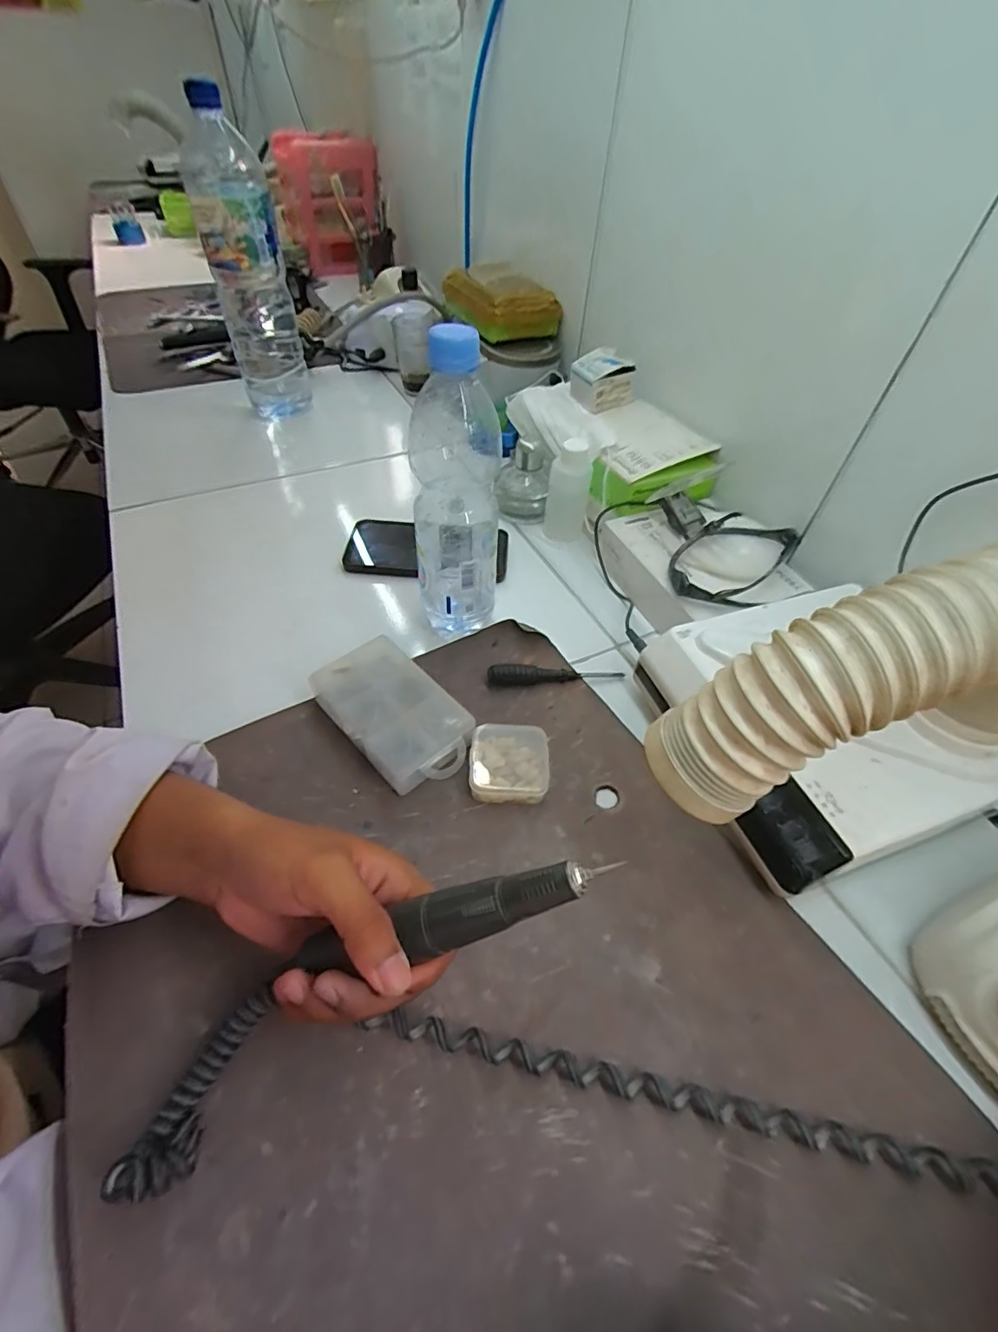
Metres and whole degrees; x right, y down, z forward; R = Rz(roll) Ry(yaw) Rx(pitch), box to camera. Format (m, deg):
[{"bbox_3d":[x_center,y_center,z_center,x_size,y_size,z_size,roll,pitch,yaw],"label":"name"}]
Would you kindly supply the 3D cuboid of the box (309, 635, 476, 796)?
[{"bbox_3d":[-0.080,0.038,0.409,0.074,0.031,0.131,-35,59,-28],"label":"box"}]

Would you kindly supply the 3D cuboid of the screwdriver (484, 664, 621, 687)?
[{"bbox_3d":[0.048,0.005,0.445,0.115,0.014,0.013,-4,50,-6],"label":"screwdriver"}]

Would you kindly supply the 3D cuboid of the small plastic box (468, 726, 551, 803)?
[{"bbox_3d":[0.008,0.072,0.389,0.056,0.021,0.054,1,50,-1],"label":"small plastic box"}]

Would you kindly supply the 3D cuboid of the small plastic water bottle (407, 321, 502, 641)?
[{"bbox_3d":[-0.033,-0.126,0.414,0.066,0.231,0.074,-3,50,-5],"label":"small plastic water bottle"}]

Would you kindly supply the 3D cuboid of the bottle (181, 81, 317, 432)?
[{"bbox_3d":[-0.302,-0.469,0.646,0.083,0.302,0.096,-13,51,-14],"label":"bottle"}]

